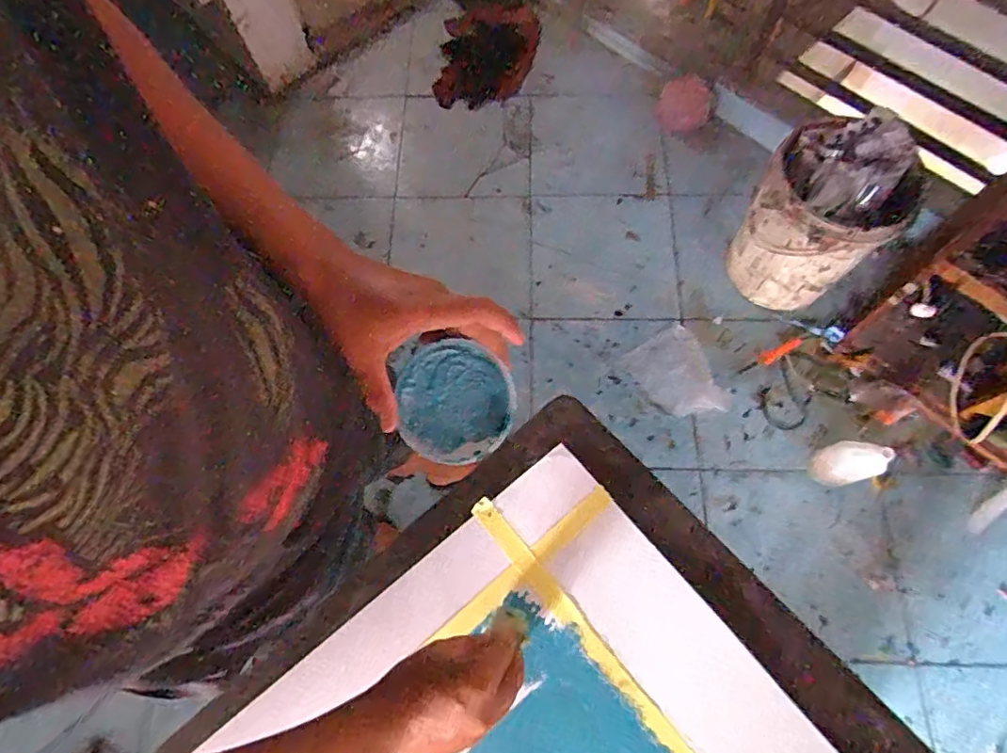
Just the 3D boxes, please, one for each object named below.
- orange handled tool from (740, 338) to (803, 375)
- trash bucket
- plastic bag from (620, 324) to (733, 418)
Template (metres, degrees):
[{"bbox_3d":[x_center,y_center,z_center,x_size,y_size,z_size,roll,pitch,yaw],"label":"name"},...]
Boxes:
[{"bbox_3d":[0.665,-0.052,1.340,0.175,0.028,0.034,-24,70,-8],"label":"orange handled tool"},{"bbox_3d":[0.693,-0.354,1.230,0.255,0.417,0.248,0,69,1],"label":"trash bucket"},{"bbox_3d":[0.432,-0.009,1.307,0.189,0.074,0.240,-30,71,-10],"label":"plastic bag"}]

